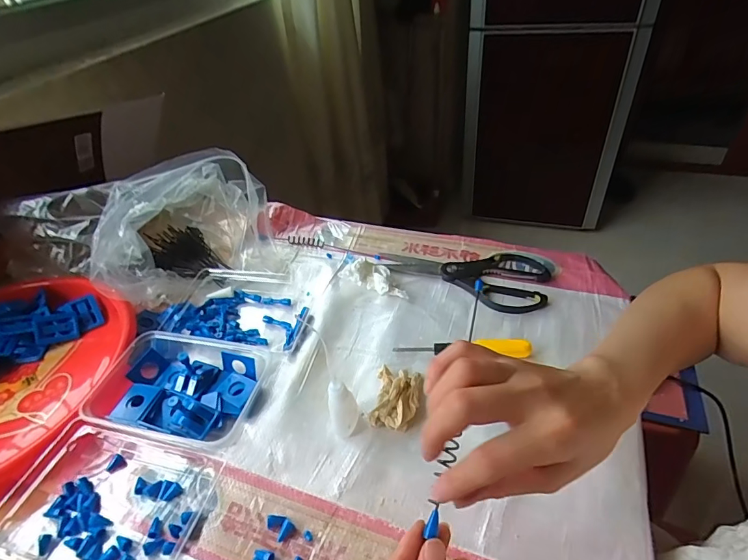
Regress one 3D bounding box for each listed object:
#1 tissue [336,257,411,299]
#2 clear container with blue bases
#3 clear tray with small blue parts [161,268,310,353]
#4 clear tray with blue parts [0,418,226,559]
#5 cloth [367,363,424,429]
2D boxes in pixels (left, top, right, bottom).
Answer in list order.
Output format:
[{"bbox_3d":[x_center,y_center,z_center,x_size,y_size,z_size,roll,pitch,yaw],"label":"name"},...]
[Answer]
[{"bbox_3d":[0.005,-0.006,0.551,0.089,0.033,0.041,20,48,27],"label":"tissue"},{"bbox_3d":[-0.203,0.111,0.449,0.162,0.041,0.119,9,43,17],"label":"clear container with blue bases"},{"bbox_3d":[-0.168,0.035,0.534,0.180,0.033,0.104,5,43,13],"label":"clear tray with small blue parts"},{"bbox_3d":[-0.241,0.188,0.372,0.180,0.029,0.116,6,43,13],"label":"clear tray with blue parts"},{"bbox_3d":[0.023,0.111,0.426,0.043,0.026,0.068,5,42,13],"label":"cloth"}]

